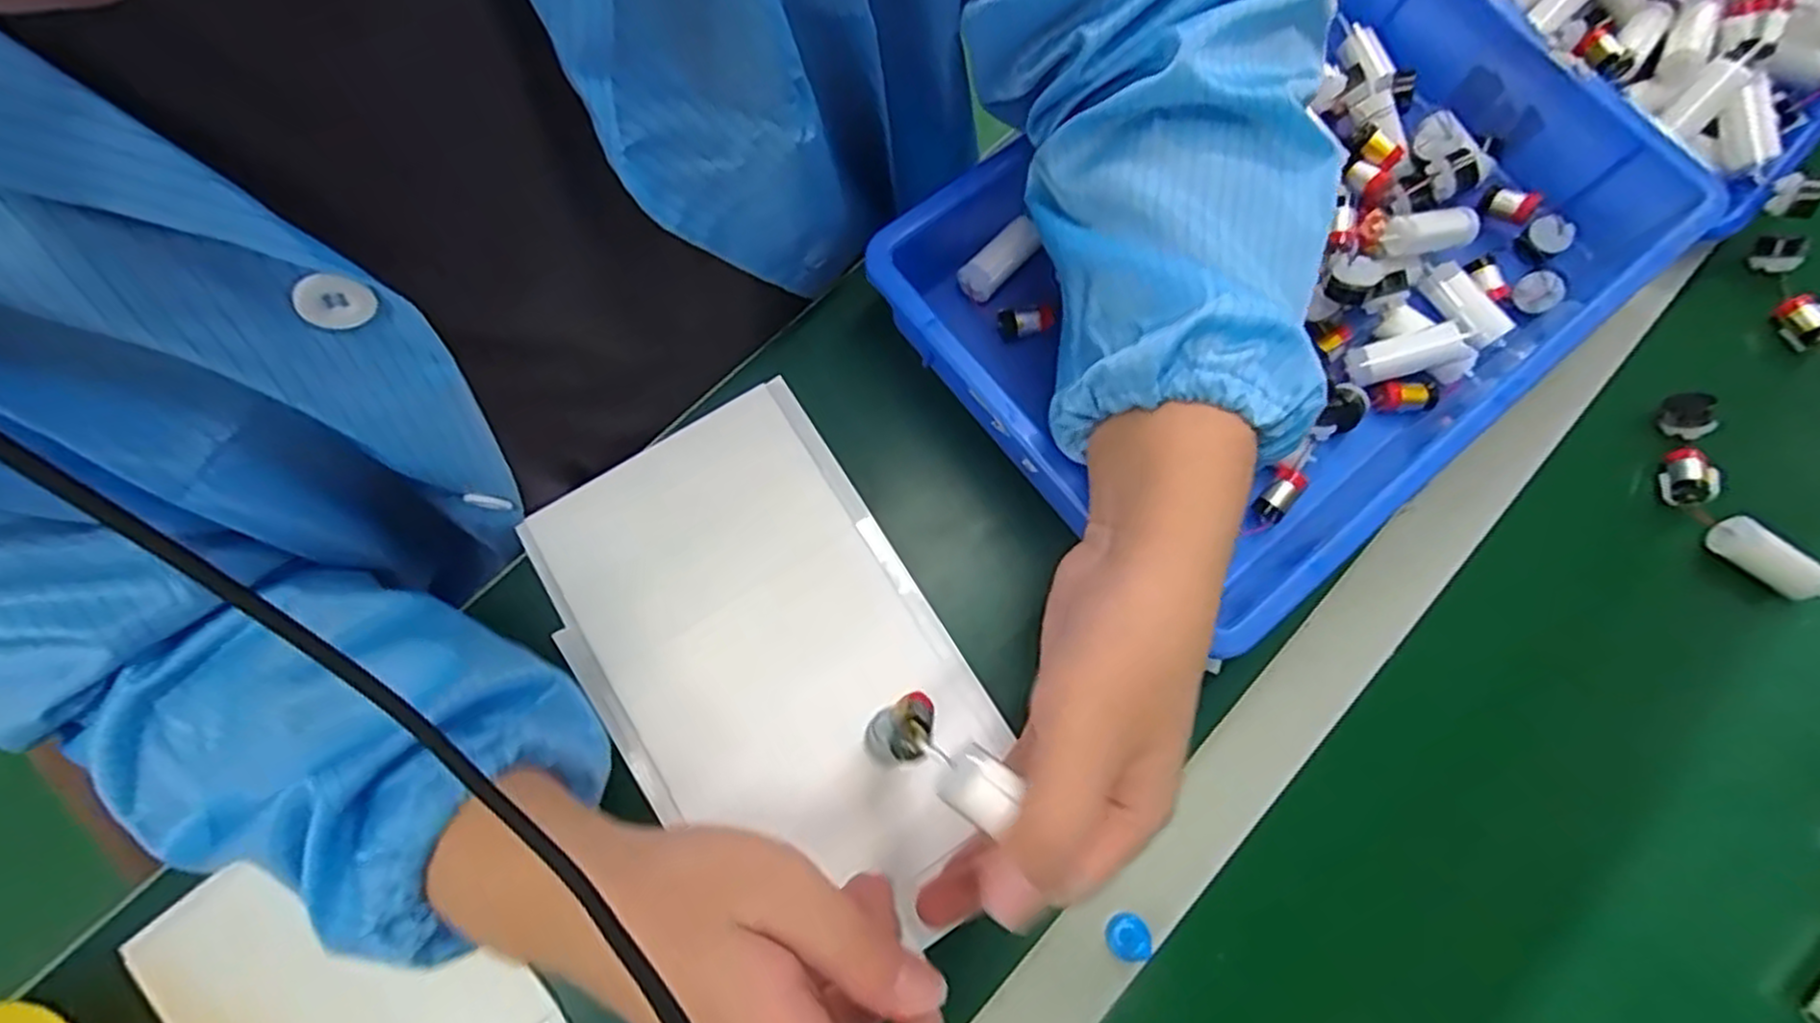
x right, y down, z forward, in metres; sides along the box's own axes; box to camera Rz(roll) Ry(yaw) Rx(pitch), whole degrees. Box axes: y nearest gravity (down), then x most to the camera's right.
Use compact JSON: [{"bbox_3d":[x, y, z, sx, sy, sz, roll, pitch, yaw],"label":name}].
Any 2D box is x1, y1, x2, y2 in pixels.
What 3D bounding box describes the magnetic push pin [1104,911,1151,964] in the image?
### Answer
[{"bbox_3d":[0.096,0.187,0.339,0.015,0.020,0.019,37,77,8],"label":"magnetic push pin"}]

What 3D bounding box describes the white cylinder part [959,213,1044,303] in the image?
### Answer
[{"bbox_3d":[0.045,-0.128,0.395,0.044,0.014,0.018,-43,79,14],"label":"white cylinder part"}]

